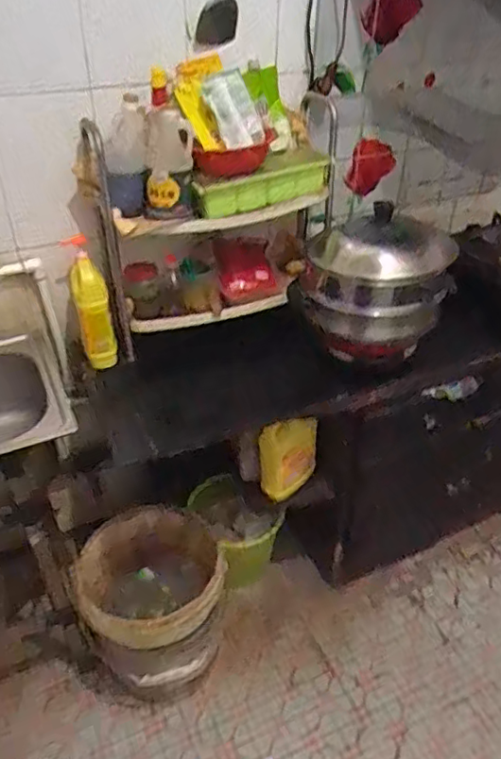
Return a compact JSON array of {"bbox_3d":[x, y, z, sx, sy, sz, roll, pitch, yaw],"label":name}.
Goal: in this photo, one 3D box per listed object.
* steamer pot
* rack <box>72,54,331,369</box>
[{"bbox_3d":[0.230,-0.174,1.095,0.245,0.252,0.211,2,37,2],"label":"steamer pot"},{"bbox_3d":[-0.040,-0.355,1.125,0.515,0.410,0.210,-19,41,-24],"label":"rack"}]

